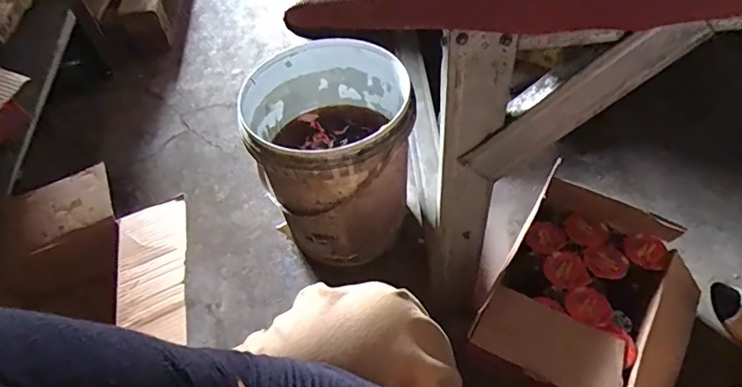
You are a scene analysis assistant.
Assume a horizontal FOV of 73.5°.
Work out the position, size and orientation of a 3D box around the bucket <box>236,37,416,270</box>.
[{"bbox_3d":[-0.072,-0.070,0.989,0.298,0.330,0.295,-5,51,1],"label":"bucket"}]

